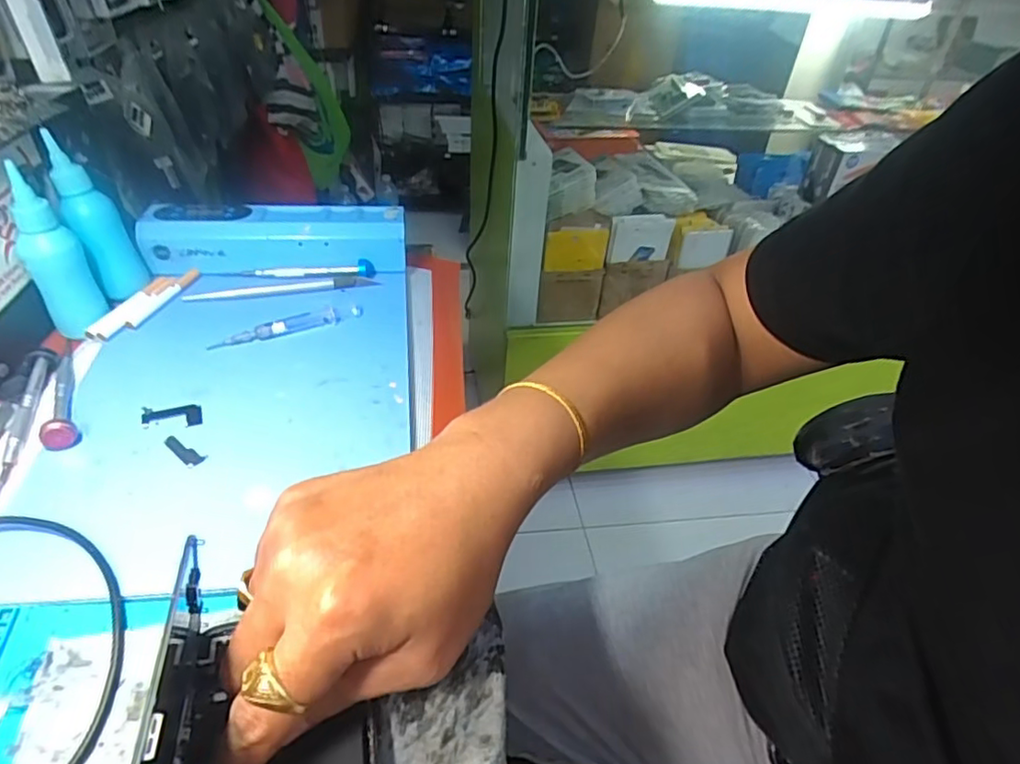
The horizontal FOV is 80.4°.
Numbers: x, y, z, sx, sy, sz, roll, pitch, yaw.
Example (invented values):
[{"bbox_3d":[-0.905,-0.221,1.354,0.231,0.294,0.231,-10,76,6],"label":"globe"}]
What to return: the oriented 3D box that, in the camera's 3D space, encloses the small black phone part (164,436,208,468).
[{"bbox_3d":[-0.191,0.040,0.352,0.030,0.004,0.010,29,44,24],"label":"small black phone part"}]

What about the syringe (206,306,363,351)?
[{"bbox_3d":[-0.163,-0.042,0.446,0.109,0.010,0.014,-20,45,-28],"label":"syringe"}]

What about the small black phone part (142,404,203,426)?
[{"bbox_3d":[-0.209,0.021,0.373,0.034,0.004,0.022,-8,42,-17],"label":"small black phone part"}]

